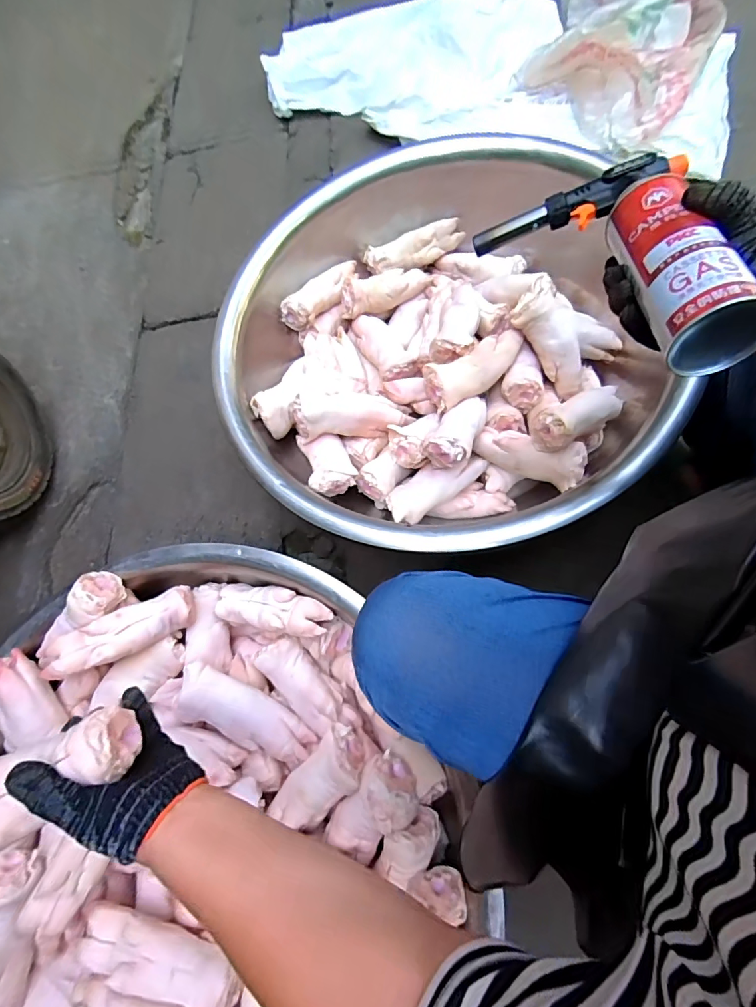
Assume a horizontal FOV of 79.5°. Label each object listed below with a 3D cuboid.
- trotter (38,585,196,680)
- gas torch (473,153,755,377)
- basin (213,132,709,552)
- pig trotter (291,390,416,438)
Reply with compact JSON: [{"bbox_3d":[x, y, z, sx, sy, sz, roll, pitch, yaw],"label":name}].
[{"bbox_3d":[-0.322,0.163,0.571,0.178,0.047,0.055,-28,69,-8],"label":"trotter"},{"bbox_3d":[0.201,-0.207,0.374,0.139,0.075,0.250,-15,54,-3],"label":"gas torch"},{"bbox_3d":[0.091,-0.259,0.734,0.661,0.201,0.683,-1,68,3],"label":"basin"},{"bbox_3d":[-0.037,-0.142,0.700,0.180,0.051,0.067,-1,67,-13],"label":"pig trotter"}]

